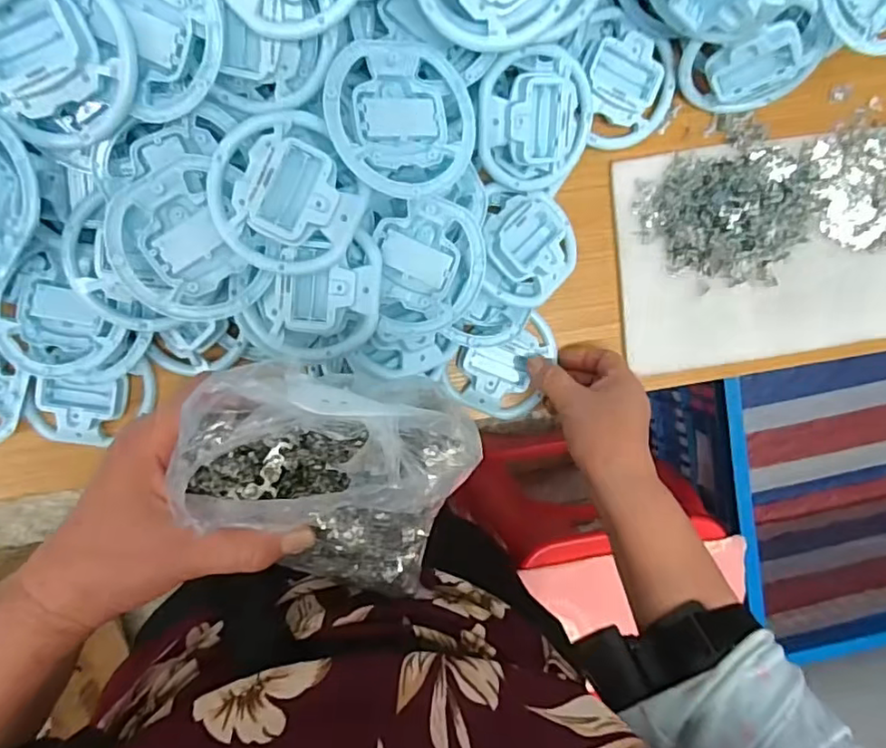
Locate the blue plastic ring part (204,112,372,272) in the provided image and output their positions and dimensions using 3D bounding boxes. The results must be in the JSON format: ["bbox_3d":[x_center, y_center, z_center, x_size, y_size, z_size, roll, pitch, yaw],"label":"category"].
[{"bbox_3d":[-0.103,-0.118,0.391,0.091,0.023,0.101,-32,99,-1],"label":"blue plastic ring part"}]

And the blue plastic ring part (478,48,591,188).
[{"bbox_3d":[0.070,-0.195,0.461,0.101,0.031,0.101,-8,121,-13],"label":"blue plastic ring part"}]

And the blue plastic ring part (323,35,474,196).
[{"bbox_3d":[-0.030,-0.169,0.405,0.103,0.026,0.098,-5,93,-30],"label":"blue plastic ring part"}]

